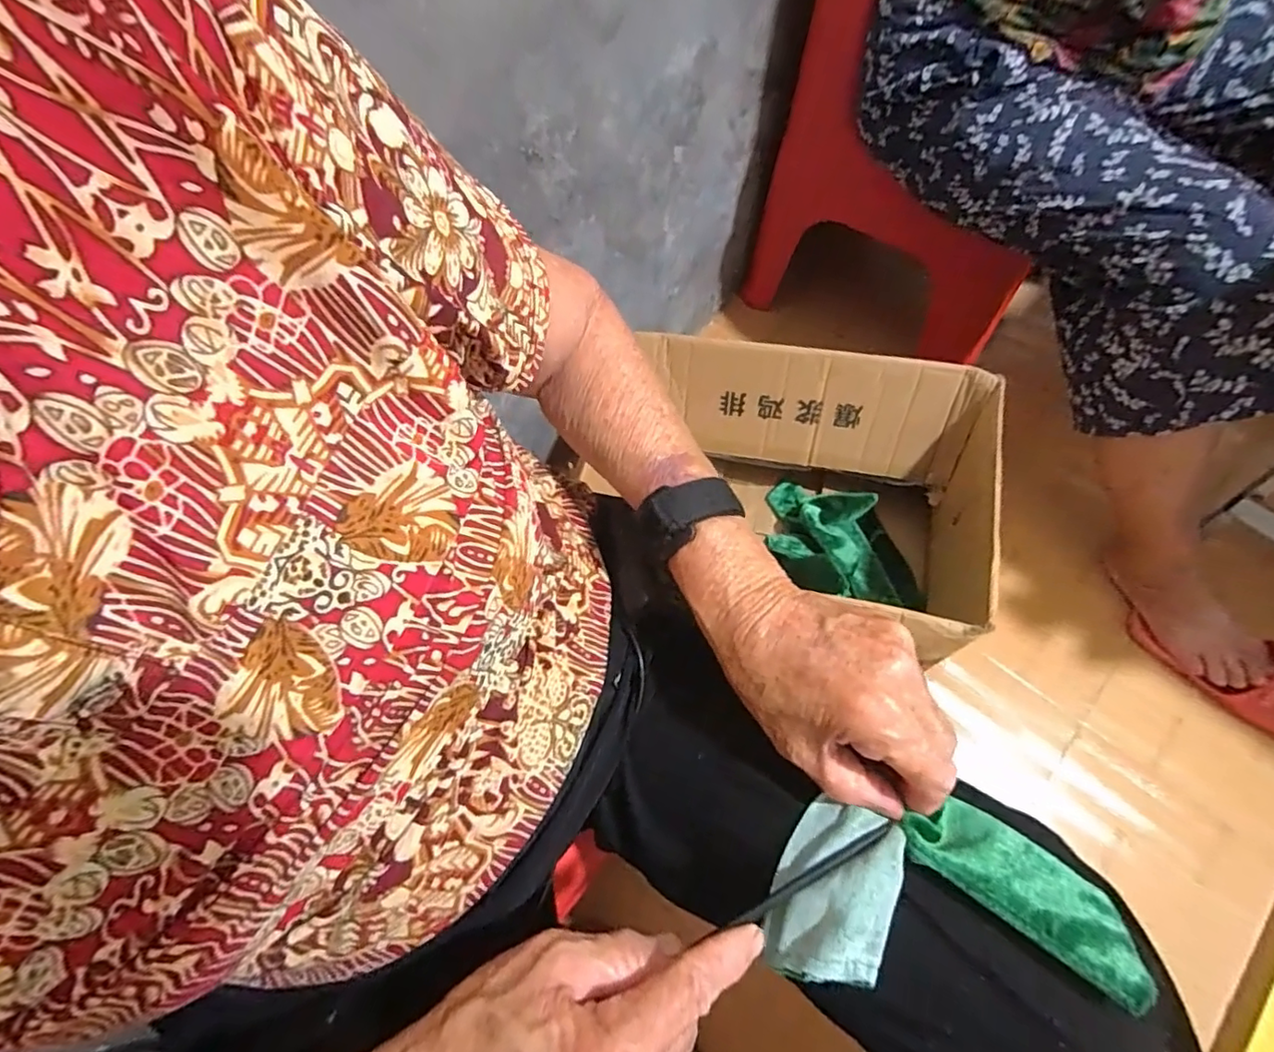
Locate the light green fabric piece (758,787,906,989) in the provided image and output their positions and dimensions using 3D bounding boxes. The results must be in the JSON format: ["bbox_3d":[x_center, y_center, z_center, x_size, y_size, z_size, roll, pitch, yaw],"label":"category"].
[{"bbox_3d":[0.091,0.172,0.266,0.050,0.015,0.076,12,65,35],"label":"light green fabric piece"}]

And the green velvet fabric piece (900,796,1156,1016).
[{"bbox_3d":[0.173,0.159,0.259,0.095,0.009,0.050,27,32,26],"label":"green velvet fabric piece"}]

